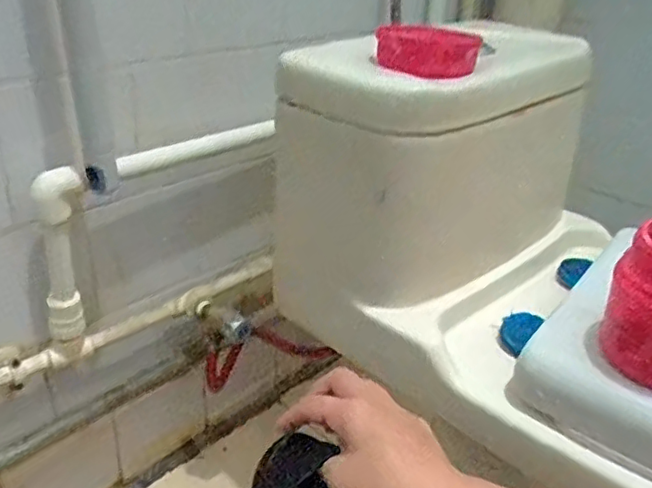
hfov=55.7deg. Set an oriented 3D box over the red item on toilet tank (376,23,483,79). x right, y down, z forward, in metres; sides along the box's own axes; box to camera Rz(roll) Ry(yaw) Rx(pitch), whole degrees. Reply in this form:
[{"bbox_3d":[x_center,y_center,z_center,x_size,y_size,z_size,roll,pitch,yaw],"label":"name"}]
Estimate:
[{"bbox_3d":[0.087,-0.175,0.553,0.106,0.039,0.028,25,36,35],"label":"red item on toilet tank"}]

